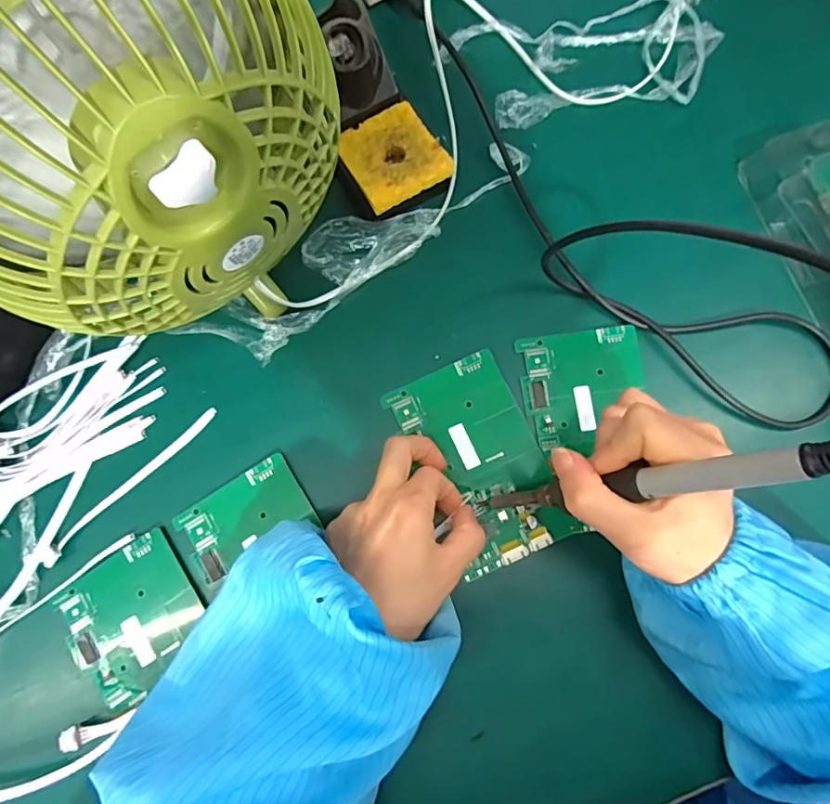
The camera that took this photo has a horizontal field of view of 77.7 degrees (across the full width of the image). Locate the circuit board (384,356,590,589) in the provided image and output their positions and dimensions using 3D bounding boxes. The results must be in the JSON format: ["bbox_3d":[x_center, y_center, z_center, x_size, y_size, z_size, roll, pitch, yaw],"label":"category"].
[{"bbox_3d":[0.044,0.037,0.338,0.076,0.011,0.132,-27,78,-5],"label":"circuit board"}]

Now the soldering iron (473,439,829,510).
[{"bbox_3d":[0.098,0.040,0.244,0.018,0.214,0.013,-3,77,-34],"label":"soldering iron"}]

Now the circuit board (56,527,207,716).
[{"bbox_3d":[-0.174,0.134,0.321,0.079,0.004,0.079,-36,81,-6],"label":"circuit board"}]

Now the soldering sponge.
[{"bbox_3d":[-0.015,-0.170,0.356,0.062,0.007,0.069,-29,74,-4],"label":"soldering sponge"}]

